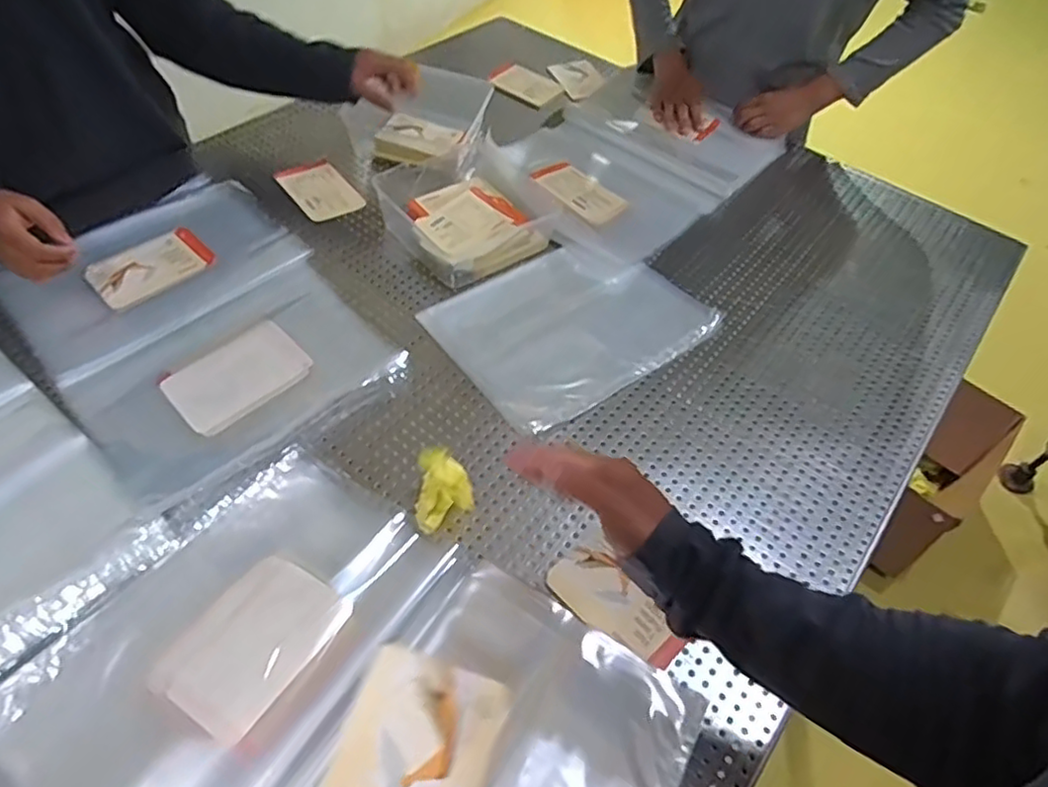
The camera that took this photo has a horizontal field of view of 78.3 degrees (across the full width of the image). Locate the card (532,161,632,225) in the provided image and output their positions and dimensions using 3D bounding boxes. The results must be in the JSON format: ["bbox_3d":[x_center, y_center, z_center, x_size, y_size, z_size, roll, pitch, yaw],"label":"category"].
[{"bbox_3d":[0.084,-0.306,0.974,0.135,0.008,0.096,43,57,14],"label":"card"}]

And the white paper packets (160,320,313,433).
[{"bbox_3d":[-0.319,-0.022,0.721,0.143,0.018,0.086,-36,64,-28],"label":"white paper packets"}]

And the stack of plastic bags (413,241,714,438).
[{"bbox_3d":[0.059,-0.096,0.815,0.320,0.014,0.235,-30,61,-25],"label":"stack of plastic bags"}]

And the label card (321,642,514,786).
[{"bbox_3d":[-0.067,0.211,0.351,0.084,0.008,0.125,15,56,13],"label":"label card"}]

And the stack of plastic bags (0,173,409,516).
[{"bbox_3d":[-0.382,-0.091,0.757,0.428,0.014,0.316,40,59,22],"label":"stack of plastic bags"}]

